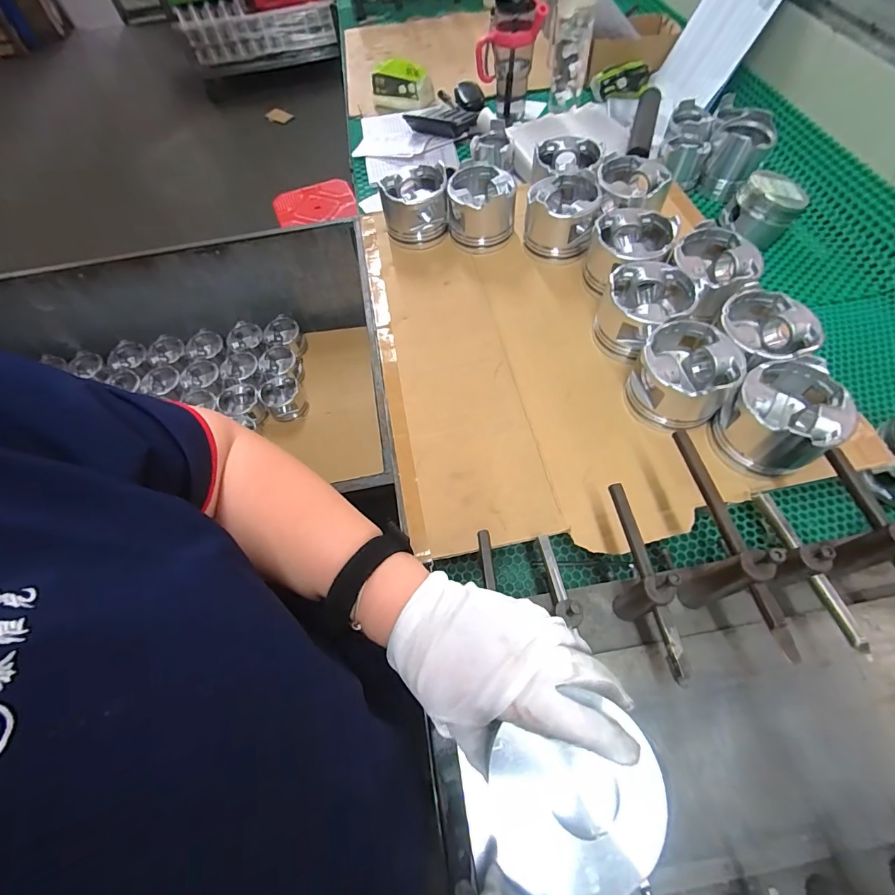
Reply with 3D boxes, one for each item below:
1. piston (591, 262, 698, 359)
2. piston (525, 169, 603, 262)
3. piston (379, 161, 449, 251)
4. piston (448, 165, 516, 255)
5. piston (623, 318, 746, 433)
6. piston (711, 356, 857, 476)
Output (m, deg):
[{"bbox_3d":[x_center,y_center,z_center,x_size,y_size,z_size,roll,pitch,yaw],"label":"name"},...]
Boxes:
[{"bbox_3d":[0.245,-0.172,0.533,0.096,0.089,0.101,-2,61,3],"label":"piston"},{"bbox_3d":[0.169,-0.344,0.634,0.095,0.079,0.107,10,62,9],"label":"piston"},{"bbox_3d":[-0.051,-0.386,0.677,0.100,0.078,0.109,-6,61,1],"label":"piston"},{"bbox_3d":[0.052,-0.368,0.663,0.098,0.085,0.103,-6,61,1],"label":"piston"},{"bbox_3d":[0.265,-0.079,0.483,0.097,0.082,0.098,-2,61,3],"label":"piston"},{"bbox_3d":[0.350,-0.028,0.448,0.097,0.079,0.095,-2,61,3],"label":"piston"}]

